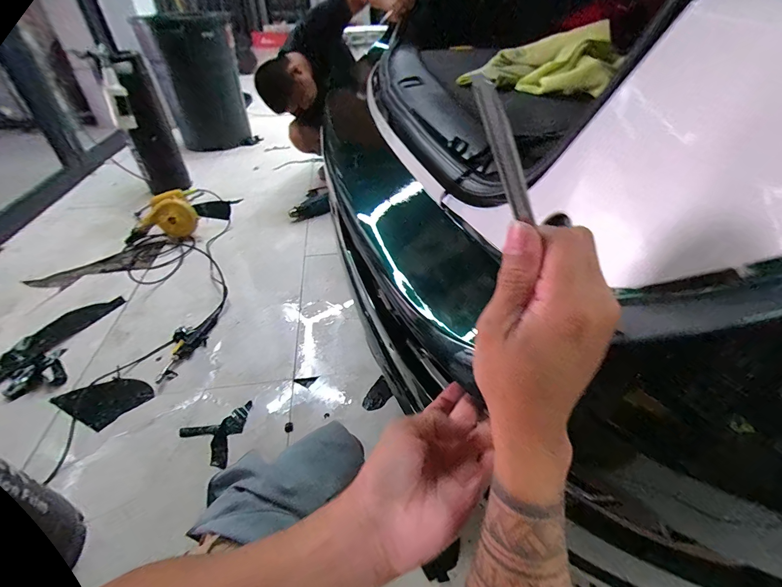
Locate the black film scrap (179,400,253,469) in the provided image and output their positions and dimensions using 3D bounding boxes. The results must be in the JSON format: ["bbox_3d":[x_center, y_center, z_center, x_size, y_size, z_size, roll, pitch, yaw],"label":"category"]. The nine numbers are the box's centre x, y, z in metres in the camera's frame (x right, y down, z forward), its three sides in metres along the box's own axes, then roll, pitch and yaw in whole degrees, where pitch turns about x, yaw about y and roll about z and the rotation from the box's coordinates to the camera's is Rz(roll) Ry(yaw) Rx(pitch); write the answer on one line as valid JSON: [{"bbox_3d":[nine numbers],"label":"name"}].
[{"bbox_3d":[-0.415,0.359,0.884,0.168,0.014,0.127,-21,56,-18],"label":"black film scrap"}]

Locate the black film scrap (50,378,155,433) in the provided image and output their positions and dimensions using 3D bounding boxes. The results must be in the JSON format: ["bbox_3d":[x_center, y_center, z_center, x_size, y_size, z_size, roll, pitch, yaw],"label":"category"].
[{"bbox_3d":[-0.758,0.275,0.953,0.200,0.013,0.144,16,39,21],"label":"black film scrap"}]

